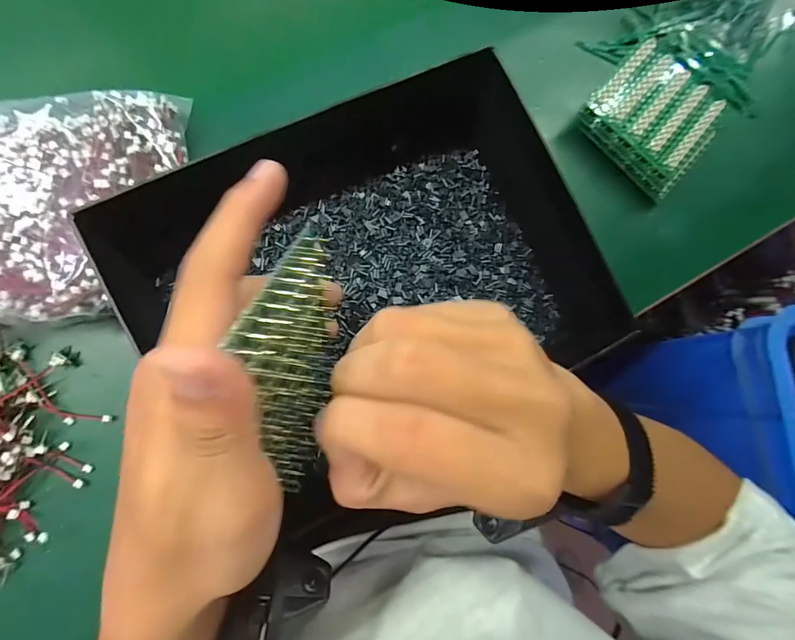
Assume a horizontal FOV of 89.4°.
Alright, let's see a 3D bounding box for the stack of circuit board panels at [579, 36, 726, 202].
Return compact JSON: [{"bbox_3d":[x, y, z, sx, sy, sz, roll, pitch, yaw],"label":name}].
[{"bbox_3d":[0.205,-0.161,0.322,0.094,0.034,0.085,45,80,2],"label":"stack of circuit board panels"}]

